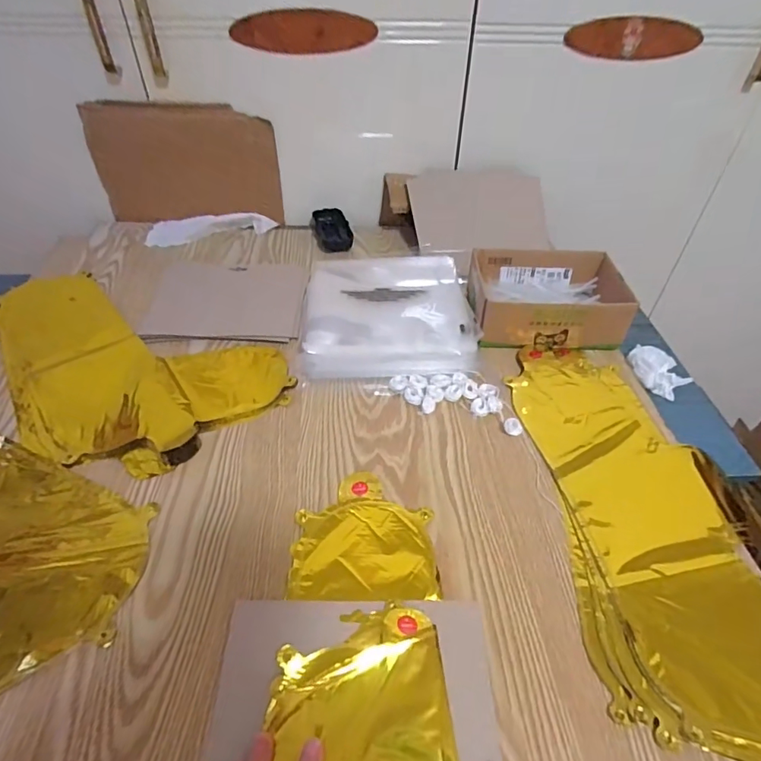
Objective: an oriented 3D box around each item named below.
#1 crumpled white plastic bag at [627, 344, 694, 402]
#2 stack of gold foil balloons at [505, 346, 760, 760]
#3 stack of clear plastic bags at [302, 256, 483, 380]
[{"bbox_3d":[0.344,-0.012,0.584,0.070,0.031,0.062,-2,45,-3],"label":"crumpled white plastic bag"},{"bbox_3d":[0.245,0.115,0.440,0.176,0.012,0.407,0,45,-2],"label":"stack of gold foil balloons"},{"bbox_3d":[0.010,-0.101,0.656,0.219,0.020,0.264,-1,45,-2],"label":"stack of clear plastic bags"}]

